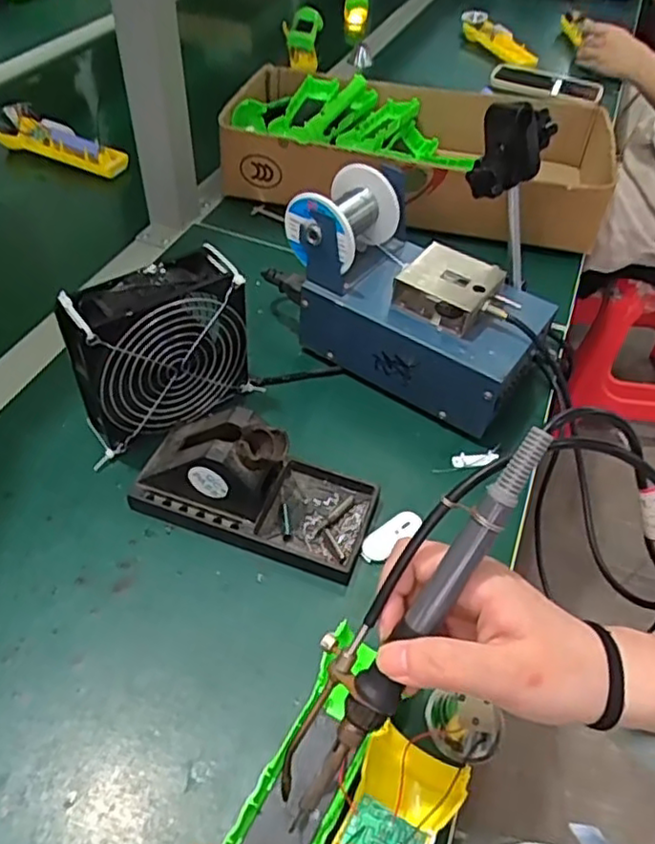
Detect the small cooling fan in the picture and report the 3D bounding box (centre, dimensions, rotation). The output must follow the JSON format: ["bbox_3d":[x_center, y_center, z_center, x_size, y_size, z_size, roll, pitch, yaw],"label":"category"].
[{"bbox_3d":[-0.117,-0.047,0.462,0.123,0.120,0.051,-30,56,-26],"label":"small cooling fan"}]

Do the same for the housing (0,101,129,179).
[{"bbox_3d":[-0.329,-0.340,0.783,0.194,0.029,0.057,24,51,17],"label":"housing"}]

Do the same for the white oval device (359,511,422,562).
[{"bbox_3d":[0.043,0.078,0.445,0.049,0.012,0.017,-29,56,-26],"label":"white oval device"}]

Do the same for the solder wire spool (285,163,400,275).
[{"bbox_3d":[0.011,-0.160,0.505,0.063,0.058,0.070,26,52,19],"label":"solder wire spool"}]

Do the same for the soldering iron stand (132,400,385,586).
[{"bbox_3d":[-0.047,0.035,0.431,0.154,0.070,0.075,17,50,12],"label":"soldering iron stand"}]

